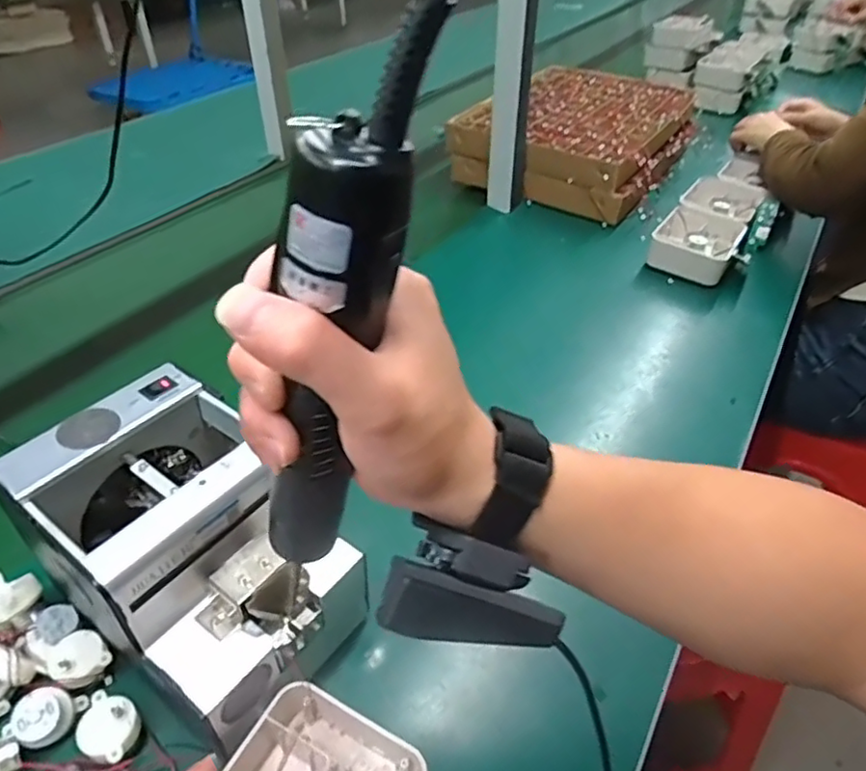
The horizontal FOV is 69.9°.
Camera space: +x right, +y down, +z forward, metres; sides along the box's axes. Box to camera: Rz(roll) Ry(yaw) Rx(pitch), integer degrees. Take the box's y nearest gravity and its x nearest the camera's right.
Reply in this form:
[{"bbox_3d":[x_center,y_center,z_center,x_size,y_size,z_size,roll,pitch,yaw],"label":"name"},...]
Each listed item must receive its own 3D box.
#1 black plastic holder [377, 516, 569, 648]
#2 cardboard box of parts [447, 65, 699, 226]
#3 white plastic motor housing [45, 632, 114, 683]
[{"bbox_3d":[0.015,0.083,0.254,0.072,0.037,0.026,11,6,-8],"label":"black plastic holder"},{"bbox_3d":[0.250,-0.419,1.057,0.319,0.103,0.419,22,46,21],"label":"cardboard box of parts"},{"bbox_3d":[-0.228,0.172,0.395,0.034,0.019,0.031,31,50,29],"label":"white plastic motor housing"}]

